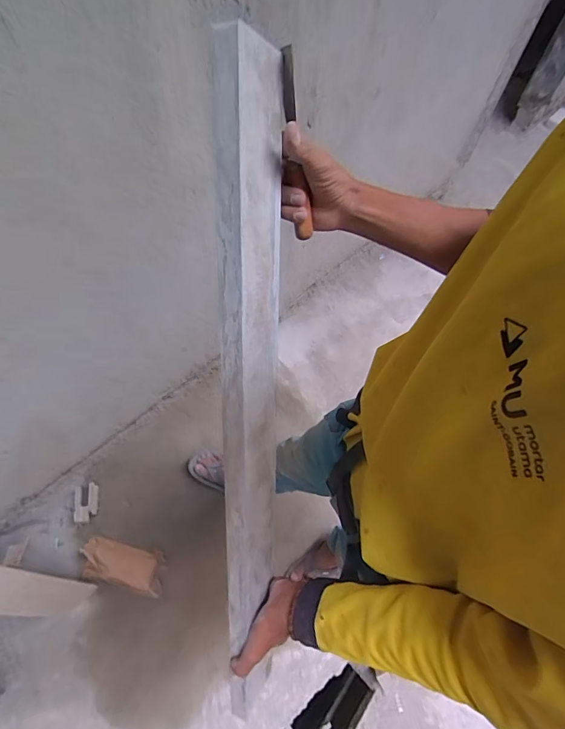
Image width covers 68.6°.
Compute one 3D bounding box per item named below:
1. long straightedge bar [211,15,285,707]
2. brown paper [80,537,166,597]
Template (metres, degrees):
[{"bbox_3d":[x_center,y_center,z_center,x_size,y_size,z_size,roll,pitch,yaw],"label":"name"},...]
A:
[{"bbox_3d":[-0.034,0.090,0.453,0.054,0.071,0.734,0,108,-3],"label":"long straightedge bar"},{"bbox_3d":[-0.462,0.586,1.210,0.252,0.054,0.117,14,63,4],"label":"brown paper"}]

